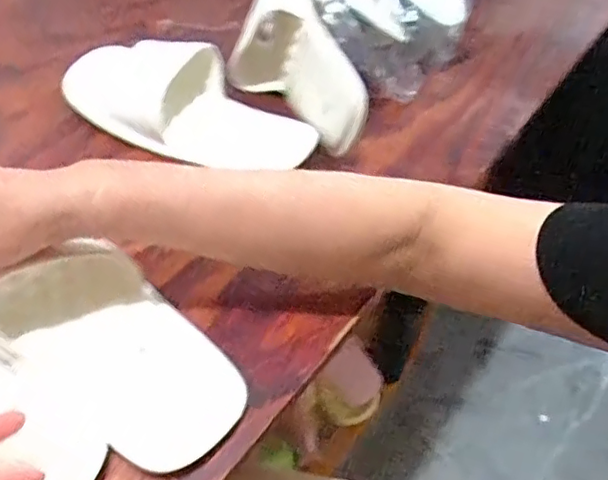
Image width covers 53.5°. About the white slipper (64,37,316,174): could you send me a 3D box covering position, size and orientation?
[{"bbox_3d":[-0.099,-0.114,0.504,0.227,0.057,0.093,17,49,10],"label":"white slipper"}]

